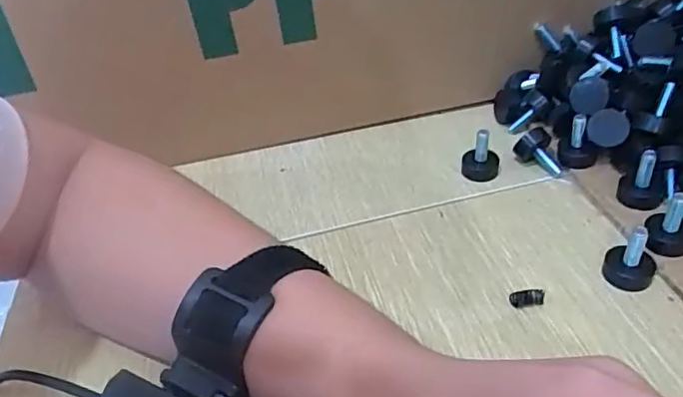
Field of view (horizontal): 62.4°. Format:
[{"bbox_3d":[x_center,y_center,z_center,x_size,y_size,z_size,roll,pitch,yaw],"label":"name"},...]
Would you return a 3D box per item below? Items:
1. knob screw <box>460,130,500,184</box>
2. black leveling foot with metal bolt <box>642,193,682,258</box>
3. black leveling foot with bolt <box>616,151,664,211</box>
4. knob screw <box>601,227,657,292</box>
[{"bbox_3d":[0.093,-0.031,0.376,0.025,0.035,0.021,3,40,12],"label":"knob screw"},{"bbox_3d":[0.178,0.013,0.303,0.024,0.034,0.020,21,47,31],"label":"black leveling foot with metal bolt"},{"bbox_3d":[0.178,-0.009,0.334,0.023,0.036,0.022,13,44,23],"label":"black leveling foot with bolt"},{"bbox_3d":[0.152,0.029,0.295,0.024,0.030,0.020,24,49,33],"label":"knob screw"}]

